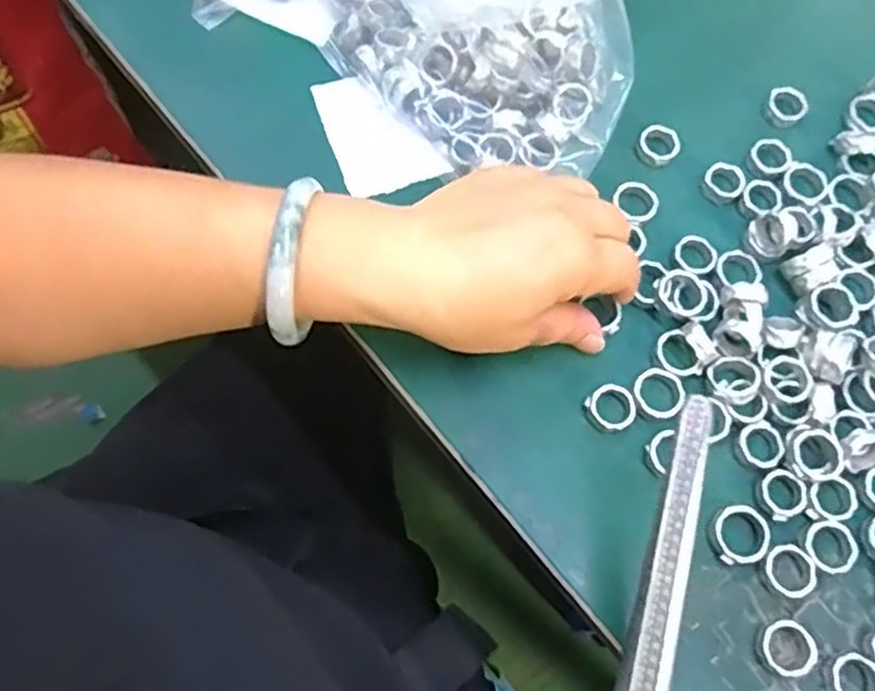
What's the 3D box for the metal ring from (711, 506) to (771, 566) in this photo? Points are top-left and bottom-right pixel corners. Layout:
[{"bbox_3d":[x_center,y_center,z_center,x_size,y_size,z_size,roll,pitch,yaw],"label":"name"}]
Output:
[{"bbox_3d":[0.131,0.081,0.310,0.024,0.007,0.025,1,71,-3],"label":"metal ring"}]

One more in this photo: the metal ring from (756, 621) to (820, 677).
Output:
[{"bbox_3d":[0.145,0.125,0.295,0.022,0.008,0.021,1,71,-3],"label":"metal ring"}]

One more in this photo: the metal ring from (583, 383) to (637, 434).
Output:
[{"bbox_3d":[0.079,0.029,0.326,0.020,0.007,0.020,1,71,-3],"label":"metal ring"}]

